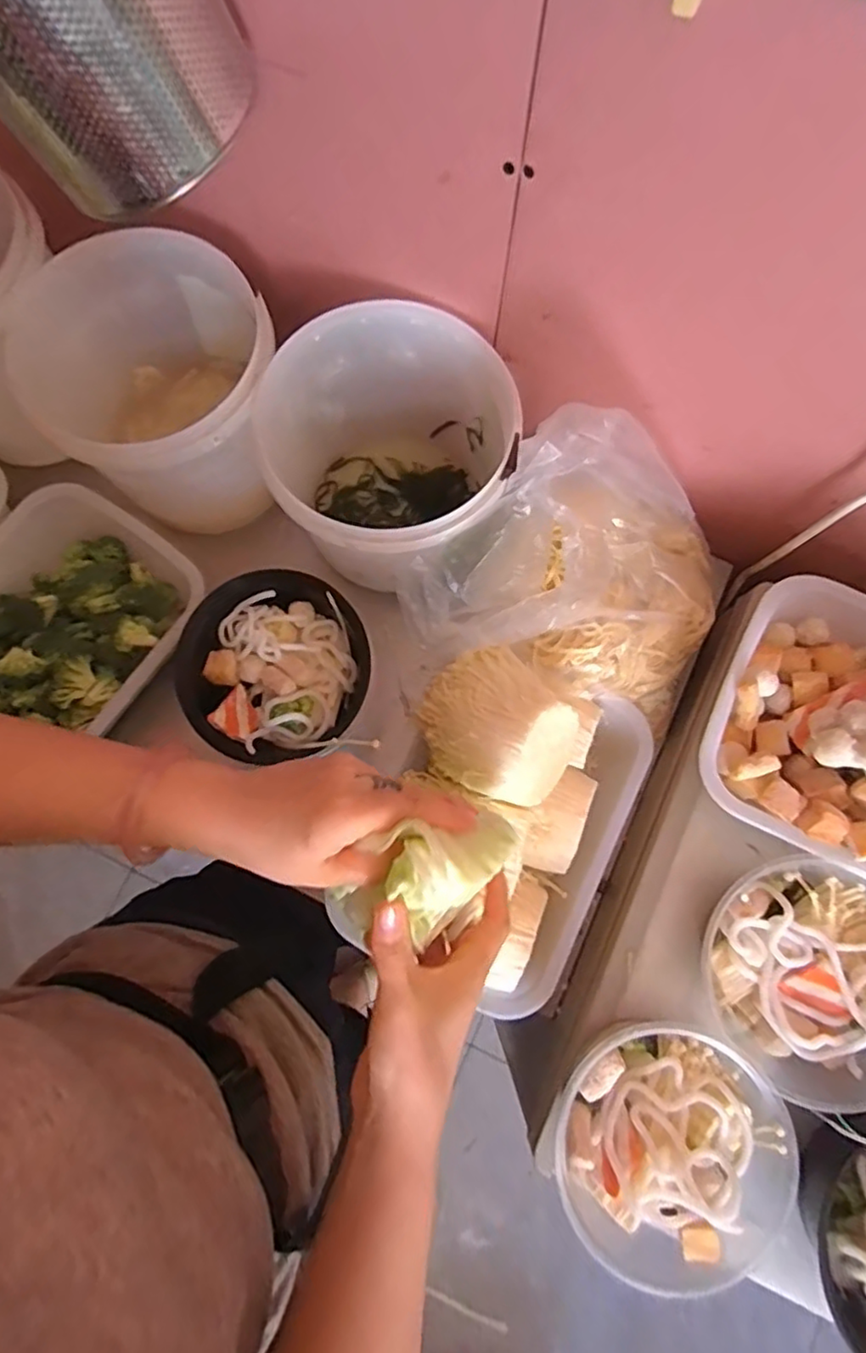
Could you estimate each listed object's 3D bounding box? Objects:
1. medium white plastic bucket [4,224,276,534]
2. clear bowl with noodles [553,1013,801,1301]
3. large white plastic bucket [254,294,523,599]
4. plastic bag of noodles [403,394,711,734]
[{"bbox_3d":[-0.245,-0.261,0.606,0.211,0.174,0.217,-37,80,-8],"label":"medium white plastic bucket"},{"bbox_3d":[0.160,0.324,0.448,0.156,0.059,0.157,0,78,0],"label":"clear bowl with noodles"},{"bbox_3d":[-0.034,-0.190,0.594,0.213,0.181,0.214,0,78,0],"label":"large white plastic bucket"},{"bbox_3d":[0.126,-0.094,0.522,0.266,0.221,0.192,16,78,3],"label":"plastic bag of noodles"}]

